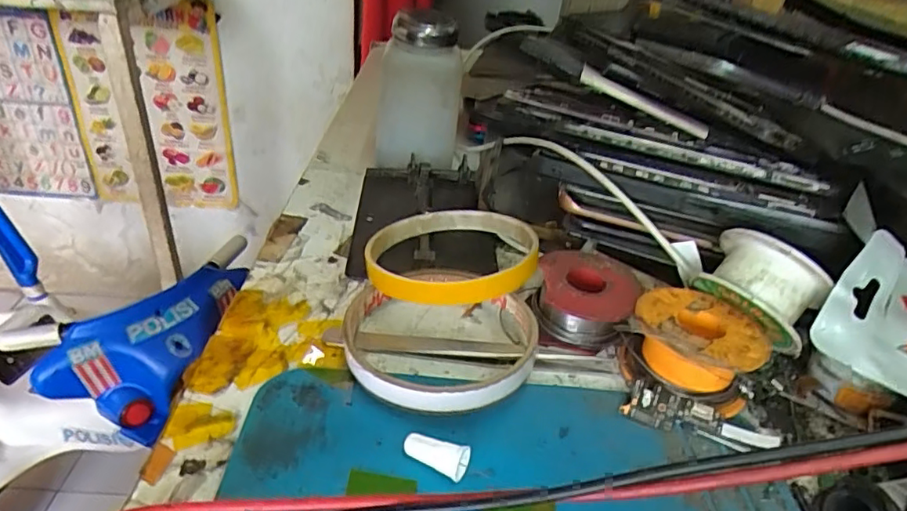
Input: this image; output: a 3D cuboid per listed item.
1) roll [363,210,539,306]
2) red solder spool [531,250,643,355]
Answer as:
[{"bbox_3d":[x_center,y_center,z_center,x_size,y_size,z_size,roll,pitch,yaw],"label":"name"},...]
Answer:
[{"bbox_3d":[-0.001,-0.001,0.277,0.081,0.011,0.082,-4,27,2],"label":"roll"},{"bbox_3d":[0.060,0.021,0.269,0.044,0.028,0.044,5,33,-3],"label":"red solder spool"}]

